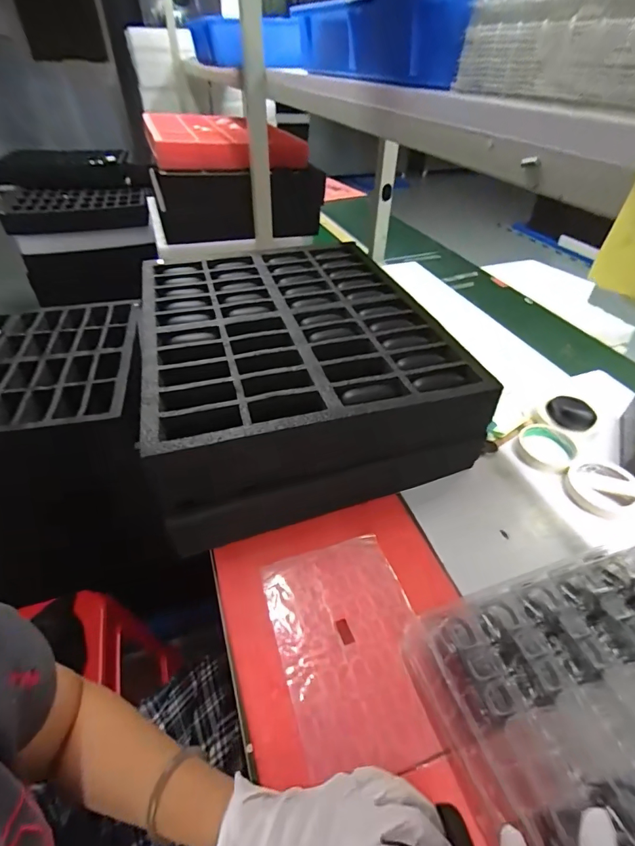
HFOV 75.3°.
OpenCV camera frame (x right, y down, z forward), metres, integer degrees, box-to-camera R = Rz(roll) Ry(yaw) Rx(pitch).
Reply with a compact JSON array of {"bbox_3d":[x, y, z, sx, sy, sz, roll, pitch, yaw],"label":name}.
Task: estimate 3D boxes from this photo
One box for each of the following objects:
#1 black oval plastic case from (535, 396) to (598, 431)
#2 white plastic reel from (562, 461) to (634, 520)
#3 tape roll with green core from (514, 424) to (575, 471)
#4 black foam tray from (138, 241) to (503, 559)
[{"bbox_3d":[0.410,-0.017,0.673,0.080,0.031,0.054,28,48,26],"label":"black oval plastic case"},{"bbox_3d":[0.411,0.095,0.597,0.091,0.027,0.087,-20,46,-22],"label":"white plastic reel"},{"bbox_3d":[0.358,0.039,0.648,0.081,0.027,0.074,1,42,-1],"label":"tape roll with green core"},{"bbox_3d":[-0.054,-0.107,0.691,0.427,0.161,0.514,-13,44,-16],"label":"black foam tray"}]

